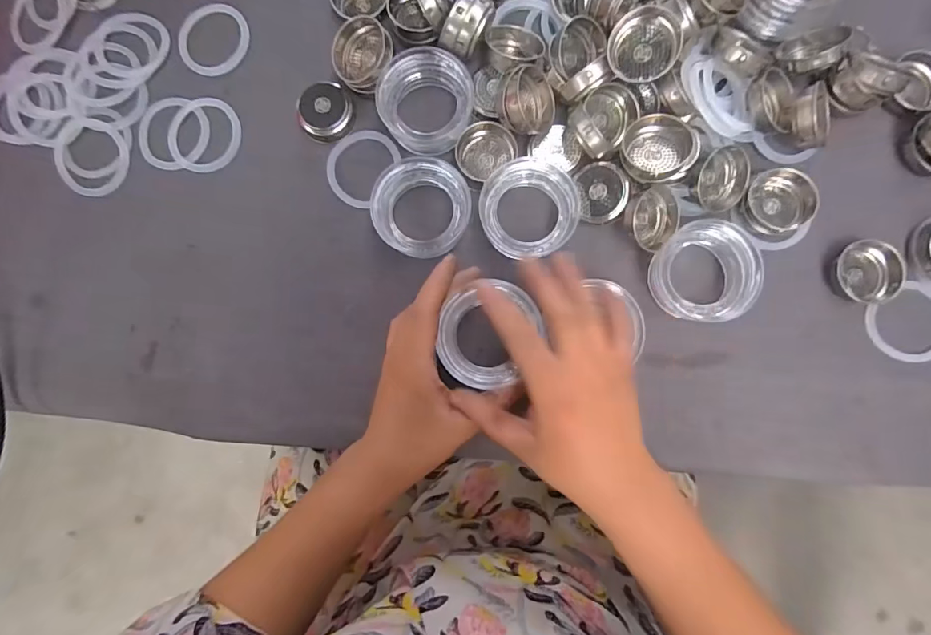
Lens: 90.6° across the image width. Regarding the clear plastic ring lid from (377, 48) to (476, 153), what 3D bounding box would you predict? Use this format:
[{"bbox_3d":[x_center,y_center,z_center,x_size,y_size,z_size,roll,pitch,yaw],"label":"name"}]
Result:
[{"bbox_3d":[-0.029,-0.159,0.339,0.068,0.032,0.062,1,85,2],"label":"clear plastic ring lid"}]

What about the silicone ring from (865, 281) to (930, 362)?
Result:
[{"bbox_3d":[0.320,0.006,0.330,0.057,0.004,0.053,0,85,2],"label":"silicone ring"}]

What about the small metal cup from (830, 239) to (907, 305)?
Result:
[{"bbox_3d":[0.286,-0.031,0.325,0.049,0.015,0.042,29,87,4],"label":"small metal cup"}]

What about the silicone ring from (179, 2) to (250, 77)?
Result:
[{"bbox_3d":[-0.200,-0.221,0.367,0.057,0.004,0.060,0,85,2],"label":"silicone ring"}]

